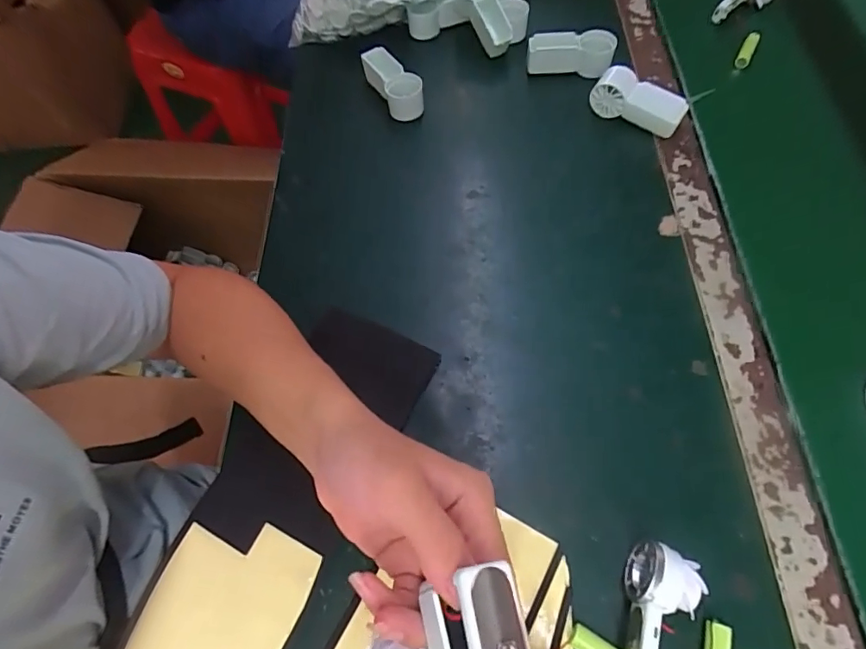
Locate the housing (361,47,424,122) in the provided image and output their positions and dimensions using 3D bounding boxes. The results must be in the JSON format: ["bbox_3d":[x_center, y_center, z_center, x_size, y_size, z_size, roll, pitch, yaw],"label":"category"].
[{"bbox_3d":[-0.045,-0.269,0.540,0.040,0.035,0.093,-35,81,-14],"label":"housing"}]

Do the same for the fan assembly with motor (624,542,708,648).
[{"bbox_3d":[0.136,0.187,0.302,0.038,0.035,0.092,23,66,14],"label":"fan assembly with motor"}]

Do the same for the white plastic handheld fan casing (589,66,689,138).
[{"bbox_3d":[0.218,-0.234,0.517,0.094,0.047,0.028,26,67,15],"label":"white plastic handheld fan casing"}]

